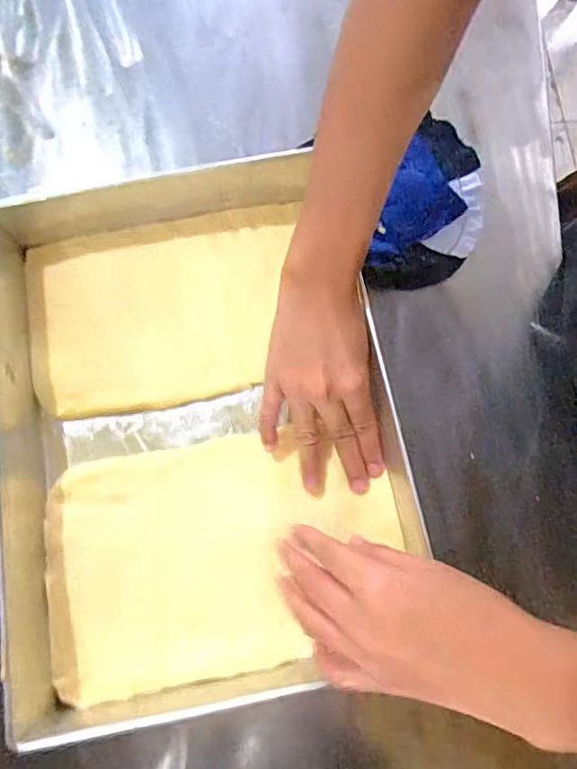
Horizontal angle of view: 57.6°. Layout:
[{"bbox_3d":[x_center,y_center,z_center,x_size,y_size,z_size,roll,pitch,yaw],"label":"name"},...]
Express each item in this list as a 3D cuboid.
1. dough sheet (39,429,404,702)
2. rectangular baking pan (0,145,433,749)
[{"bbox_3d":[-0.046,0.118,0.375,0.246,0.012,0.157,-10,75,-3],"label":"dough sheet"},{"bbox_3d":[-0.070,0.022,0.385,0.297,0.056,0.379,-9,75,-3],"label":"rectangular baking pan"}]

